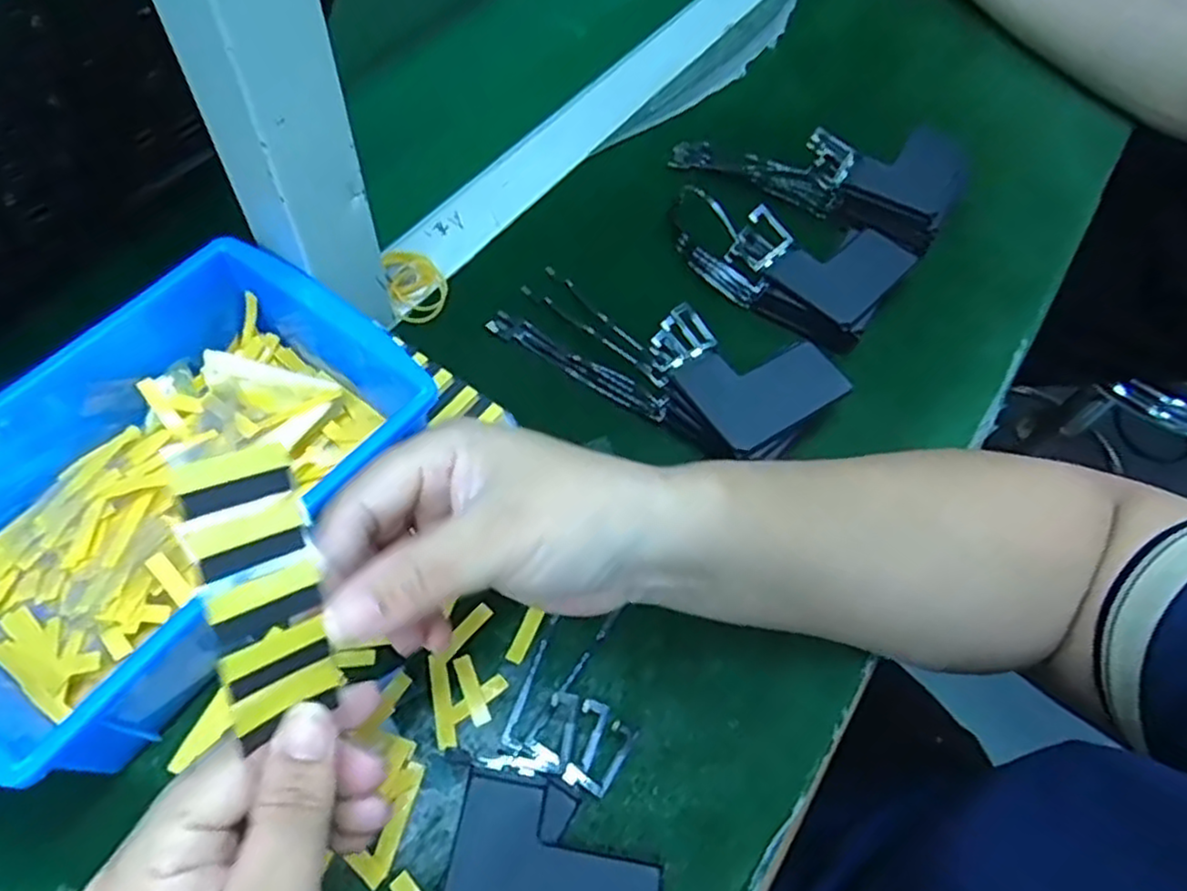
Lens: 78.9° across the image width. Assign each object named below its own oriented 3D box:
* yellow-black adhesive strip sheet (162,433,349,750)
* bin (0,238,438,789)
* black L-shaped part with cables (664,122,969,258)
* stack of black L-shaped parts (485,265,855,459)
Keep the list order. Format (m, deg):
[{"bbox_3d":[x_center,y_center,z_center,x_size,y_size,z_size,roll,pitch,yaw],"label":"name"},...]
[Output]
[{"bbox_3d":[-0.090,0.038,0.195,0.007,0.080,0.030,4,17,41],"label":"yellow-black adhesive strip sheet"},{"bbox_3d":[-0.183,0.015,0.305,0.143,0.068,0.200,34,62,15],"label":"bin"},{"bbox_3d":[0.145,-0.183,0.463,0.178,0.037,0.084,25,61,10],"label":"black L-shaped part with cables"},{"bbox_3d":[0.036,-0.051,0.385,0.176,0.029,0.077,34,62,15],"label":"stack of black L-shaped parts"}]

